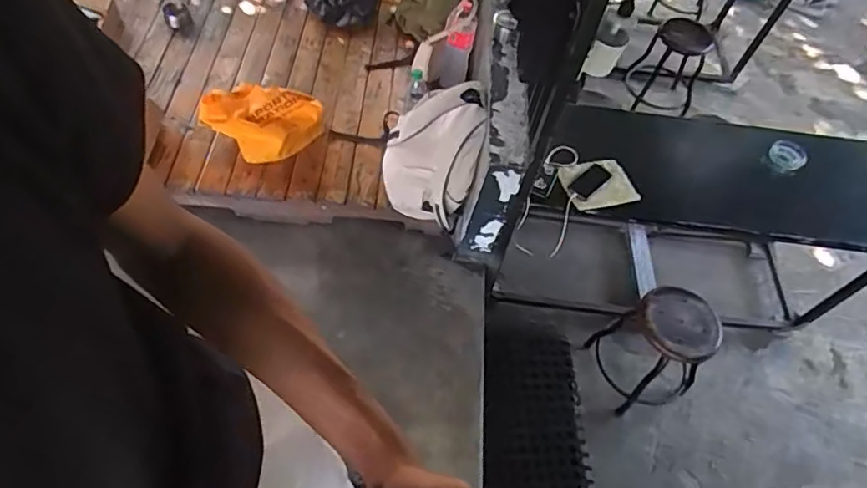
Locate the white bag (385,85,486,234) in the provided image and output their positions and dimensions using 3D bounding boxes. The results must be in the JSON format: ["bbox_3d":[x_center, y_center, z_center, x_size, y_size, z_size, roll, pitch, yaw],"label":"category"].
[{"bbox_3d":[-0.004,-0.282,1.676,0.296,0.327,0.303,25,57,9],"label":"white bag"}]

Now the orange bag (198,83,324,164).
[{"bbox_3d":[-0.497,-0.357,1.711,0.327,0.256,0.134,-17,61,-18],"label":"orange bag"}]

